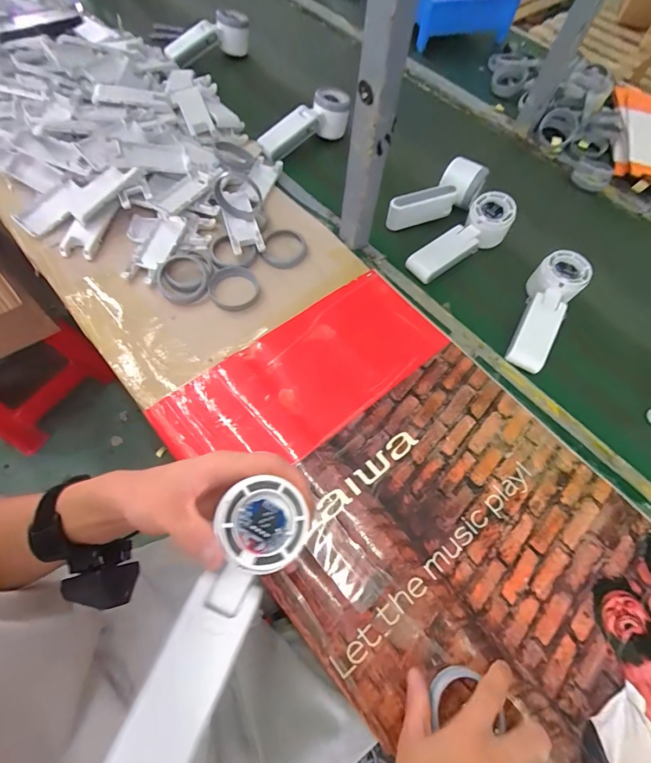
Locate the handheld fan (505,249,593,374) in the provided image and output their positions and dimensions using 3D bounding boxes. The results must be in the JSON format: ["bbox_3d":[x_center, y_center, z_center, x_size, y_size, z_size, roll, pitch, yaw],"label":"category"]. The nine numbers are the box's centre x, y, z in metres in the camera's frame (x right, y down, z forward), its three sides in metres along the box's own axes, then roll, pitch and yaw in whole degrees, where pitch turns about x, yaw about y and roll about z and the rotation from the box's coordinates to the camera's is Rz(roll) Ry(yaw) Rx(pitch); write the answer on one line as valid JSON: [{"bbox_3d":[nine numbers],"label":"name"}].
[{"bbox_3d":[0.273,-0.093,0.453,0.057,0.038,0.165,31,66,11],"label":"handheld fan"}]

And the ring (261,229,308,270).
[{"bbox_3d":[-0.052,-0.171,0.475,0.054,0.015,0.057,1,64,-3],"label":"ring"}]

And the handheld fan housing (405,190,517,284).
[{"bbox_3d":[0.187,-0.194,0.510,0.166,0.042,0.054,-36,71,-5],"label":"handheld fan housing"}]

